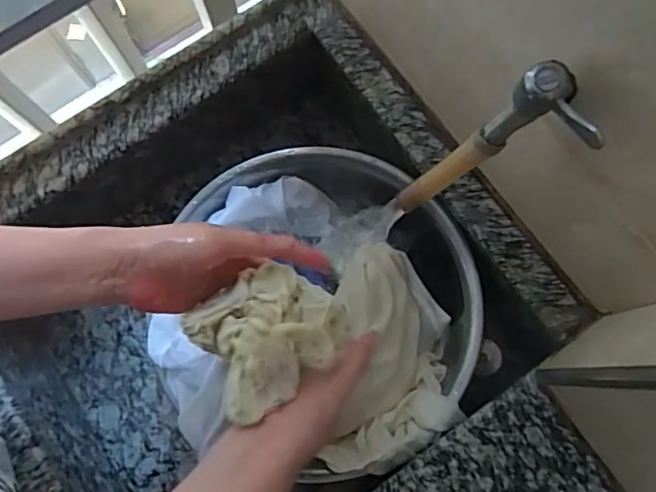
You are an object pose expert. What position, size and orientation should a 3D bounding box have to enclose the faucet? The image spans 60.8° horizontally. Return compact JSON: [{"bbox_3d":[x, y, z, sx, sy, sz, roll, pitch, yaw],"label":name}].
[{"bbox_3d":[0.117,-0.064,0.413,0.052,0.171,0.069,-7,72,-38],"label":"faucet"}]

